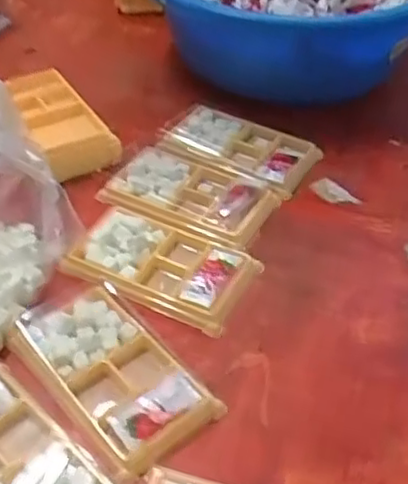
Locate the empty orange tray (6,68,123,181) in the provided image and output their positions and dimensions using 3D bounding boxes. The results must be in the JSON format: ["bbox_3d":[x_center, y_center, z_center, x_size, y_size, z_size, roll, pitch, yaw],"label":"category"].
[{"bbox_3d":[-0.135,-0.115,0.624,0.057,0.027,0.142,-22,50,-25],"label":"empty orange tray"}]

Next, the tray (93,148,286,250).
[{"bbox_3d":[-0.011,-0.046,0.564,0.139,0.019,0.085,19,46,16],"label":"tray"}]

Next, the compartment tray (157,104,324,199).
[{"bbox_3d":[0.034,-0.091,0.618,0.137,0.015,0.078,21,46,18],"label":"compartment tray"}]

